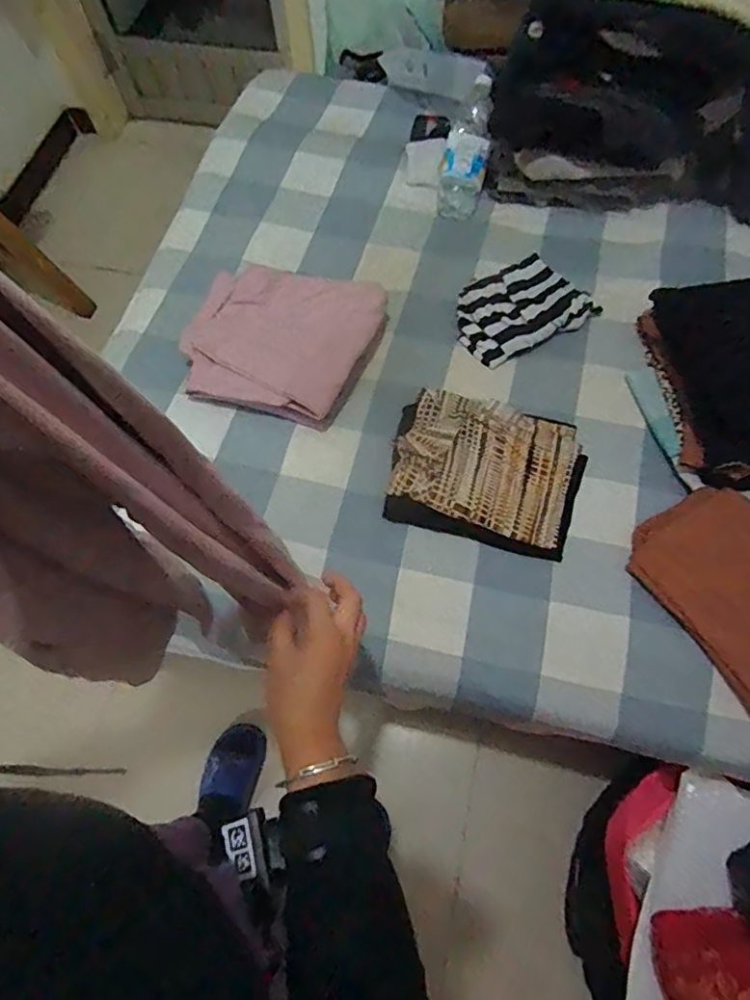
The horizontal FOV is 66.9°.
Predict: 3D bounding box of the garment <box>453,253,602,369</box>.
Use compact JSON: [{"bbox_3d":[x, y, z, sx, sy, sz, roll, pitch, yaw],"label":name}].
[{"bbox_3d":[0.235,-0.320,0.924,0.229,0.034,0.166,-26,68,-8],"label":"garment"}]

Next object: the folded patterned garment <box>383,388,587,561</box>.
[{"bbox_3d":[0.157,-0.043,0.809,0.259,0.027,0.208,13,68,8],"label":"folded patterned garment"}]

